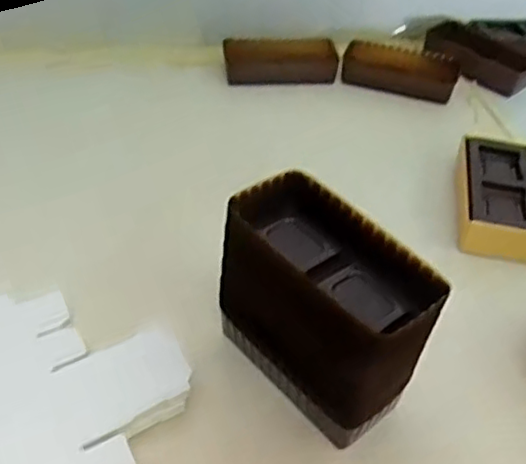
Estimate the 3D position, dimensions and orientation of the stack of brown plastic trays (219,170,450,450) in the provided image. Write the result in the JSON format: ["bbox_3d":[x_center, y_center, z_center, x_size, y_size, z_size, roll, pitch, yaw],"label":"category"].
[{"bbox_3d":[0.032,0.045,0.358,0.069,0.107,0.120,-28,52,-31],"label":"stack of brown plastic trays"}]

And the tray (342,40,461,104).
[{"bbox_3d":[0.138,-0.164,0.655,0.111,0.030,0.058,10,43,4],"label":"tray"}]

